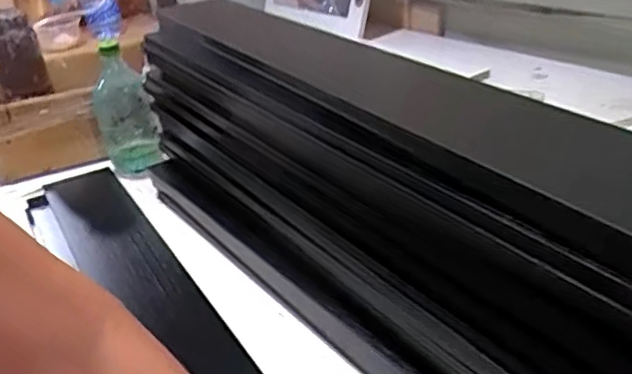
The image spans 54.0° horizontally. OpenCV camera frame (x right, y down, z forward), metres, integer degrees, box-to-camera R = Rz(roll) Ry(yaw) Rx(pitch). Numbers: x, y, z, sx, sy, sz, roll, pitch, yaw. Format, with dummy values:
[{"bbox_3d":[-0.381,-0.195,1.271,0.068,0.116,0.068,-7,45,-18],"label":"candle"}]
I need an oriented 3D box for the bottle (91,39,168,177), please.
[{"bbox_3d":[-0.291,-0.114,0.943,0.087,0.186,0.072,-14,29,-16],"label":"bottle"}]

